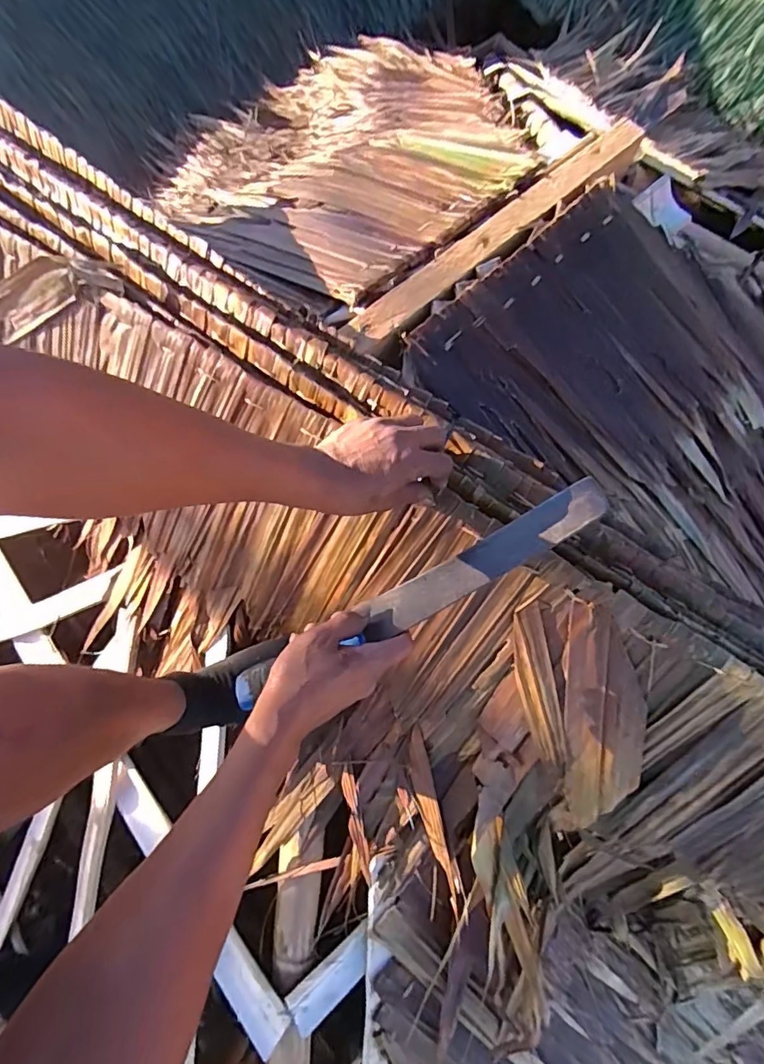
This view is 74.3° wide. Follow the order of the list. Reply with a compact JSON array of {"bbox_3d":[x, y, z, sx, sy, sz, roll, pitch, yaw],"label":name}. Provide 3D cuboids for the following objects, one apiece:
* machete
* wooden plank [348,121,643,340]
[{"bbox_3d":[0.035,0.056,0.443,0.360,0.022,0.040,-29,73,0],"label":"machete"},{"bbox_3d":[0.155,-0.379,0.618,0.492,0.023,0.044,-42,75,-12],"label":"wooden plank"}]

